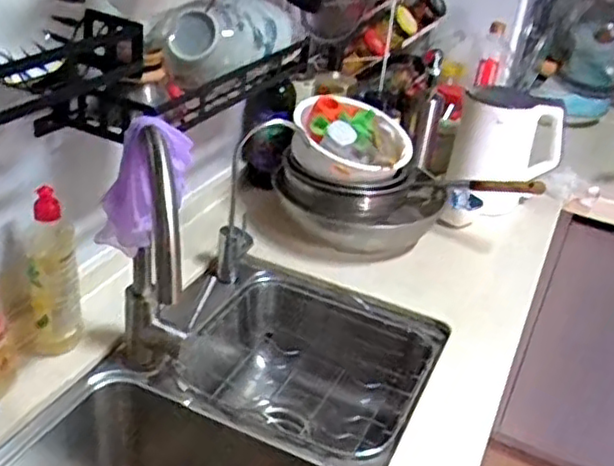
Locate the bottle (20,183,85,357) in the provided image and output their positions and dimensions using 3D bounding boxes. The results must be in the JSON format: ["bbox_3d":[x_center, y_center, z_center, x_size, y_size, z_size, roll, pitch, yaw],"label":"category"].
[{"bbox_3d":[-0.314,0.051,0.847,0.071,0.208,0.048,-7,32,-23],"label":"bottle"}]

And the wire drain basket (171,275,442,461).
[{"bbox_3d":[-0.008,0.220,1.002,0.326,0.141,0.297,17,31,18],"label":"wire drain basket"}]

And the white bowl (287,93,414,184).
[{"bbox_3d":[0.073,-0.160,1.178,0.206,0.075,0.190,30,47,7],"label":"white bowl"}]

